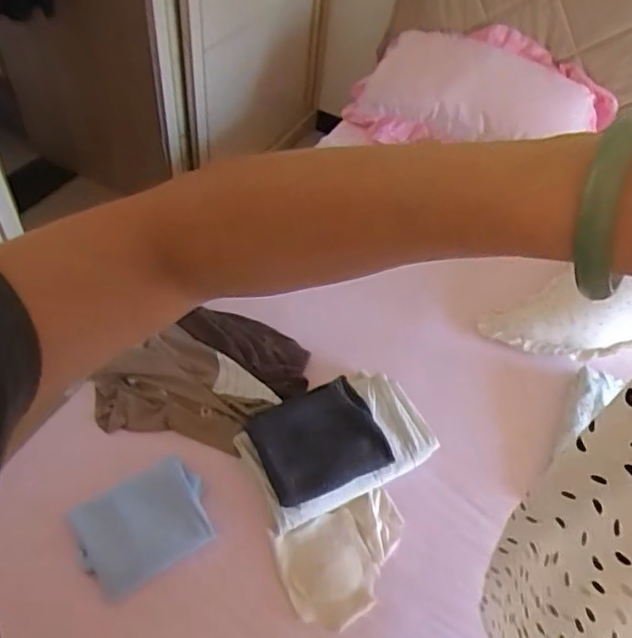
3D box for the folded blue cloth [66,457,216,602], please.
[{"bbox_3d":[-0.280,0.336,0.977,0.201,0.015,0.160,-25,57,-24],"label":"folded blue cloth"}]

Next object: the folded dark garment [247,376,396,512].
[{"bbox_3d":[0.006,0.210,1.056,0.214,0.090,0.170,-19,55,-20],"label":"folded dark garment"}]

